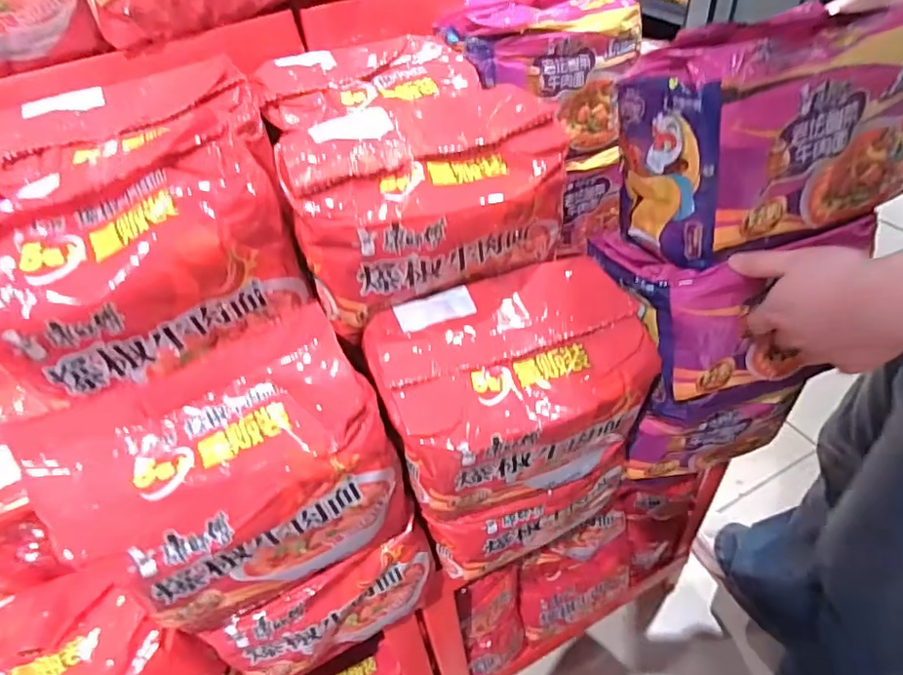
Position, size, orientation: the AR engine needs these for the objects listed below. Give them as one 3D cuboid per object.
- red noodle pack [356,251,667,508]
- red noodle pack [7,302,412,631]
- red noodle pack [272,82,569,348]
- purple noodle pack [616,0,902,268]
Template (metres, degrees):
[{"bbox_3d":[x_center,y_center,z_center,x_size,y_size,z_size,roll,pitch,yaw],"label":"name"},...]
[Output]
[{"bbox_3d":[0.050,0.048,0.458,0.198,0.153,0.120,-19,45,-13],"label":"red noodle pack"},{"bbox_3d":[-0.144,0.099,0.392,0.203,0.176,0.089,-20,45,-14],"label":"red noodle pack"},{"bbox_3d":[-0.019,-0.102,0.430,0.192,0.113,0.120,-20,45,-14],"label":"red noodle pack"},{"bbox_3d":[0.240,-0.150,0.425,0.182,0.132,0.110,-18,44,-12],"label":"purple noodle pack"}]

